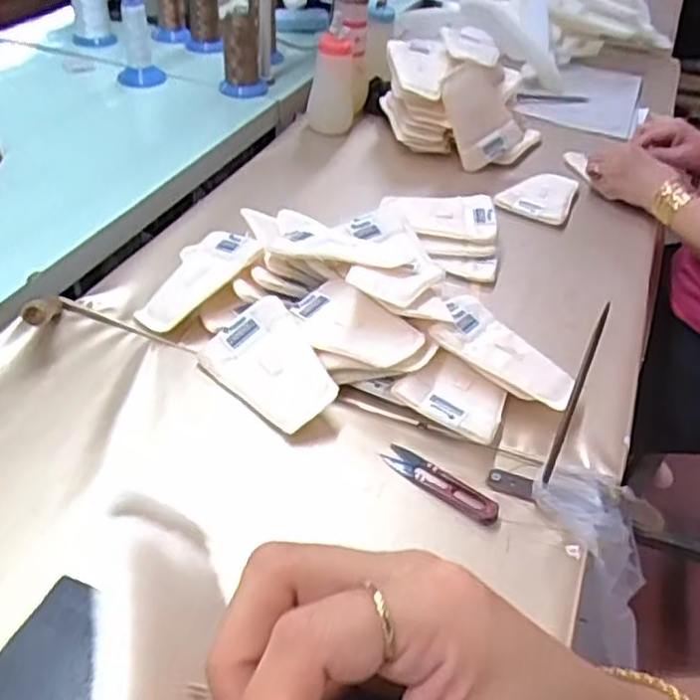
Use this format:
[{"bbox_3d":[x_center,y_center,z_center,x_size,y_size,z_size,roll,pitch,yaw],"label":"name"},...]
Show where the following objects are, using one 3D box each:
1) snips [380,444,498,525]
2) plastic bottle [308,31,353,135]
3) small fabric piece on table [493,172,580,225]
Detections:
[{"bbox_3d":[0.069,0.103,0.557,0.099,0.006,0.024,31,47,27],"label":"snips"},{"bbox_3d":[-0.024,-0.373,1.009,0.063,0.135,0.058,3,40,-3],"label":"plastic bottle"},{"bbox_3d":[0.247,-0.206,0.932,0.085,0.015,0.142,18,42,15],"label":"small fabric piece on table"}]

